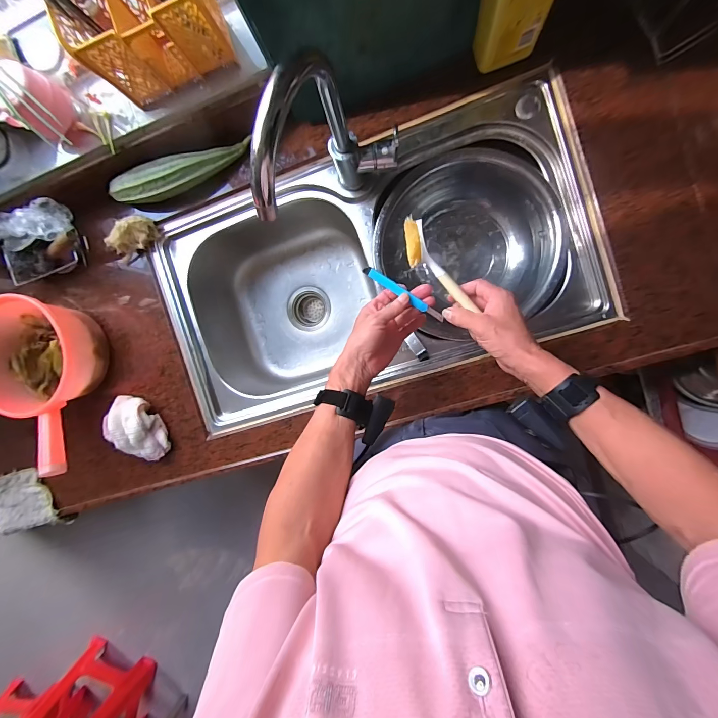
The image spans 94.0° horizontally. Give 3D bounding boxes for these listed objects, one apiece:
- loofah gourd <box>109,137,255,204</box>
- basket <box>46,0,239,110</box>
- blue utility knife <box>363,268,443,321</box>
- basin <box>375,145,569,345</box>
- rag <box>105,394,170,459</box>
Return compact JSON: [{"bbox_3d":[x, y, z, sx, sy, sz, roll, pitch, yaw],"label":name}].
[{"bbox_3d":[-0.322,-0.331,0.598,0.261,0.051,0.066,-13,93,9],"label":"loofah gourd"},{"bbox_3d":[-0.290,-0.462,0.445,0.183,0.156,0.096,-16,92,9],"label":"basket"},{"bbox_3d":[0.065,-0.095,0.487,0.136,0.010,0.013,34,99,2],"label":"blue utility knife"},{"bbox_3d":[0.202,-0.209,0.624,0.295,0.093,0.315,1,95,8],"label":"basin"},{"bbox_3d":[-0.430,0.136,0.650,0.070,0.068,0.134,-23,91,10],"label":"rag"}]

